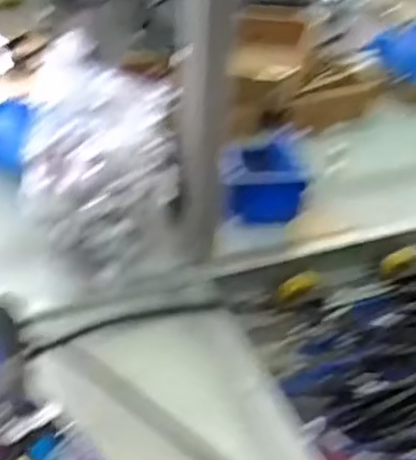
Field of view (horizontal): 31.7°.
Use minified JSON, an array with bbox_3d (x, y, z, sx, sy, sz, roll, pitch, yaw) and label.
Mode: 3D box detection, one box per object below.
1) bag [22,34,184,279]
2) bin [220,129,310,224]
[{"bbox_3d":[-0.124,-0.079,0.829,0.159,0.192,0.194,-3,36,-8],"label":"bag"},{"bbox_3d":[0.068,-0.061,0.895,0.102,0.097,0.070,0,36,-4],"label":"bin"}]

